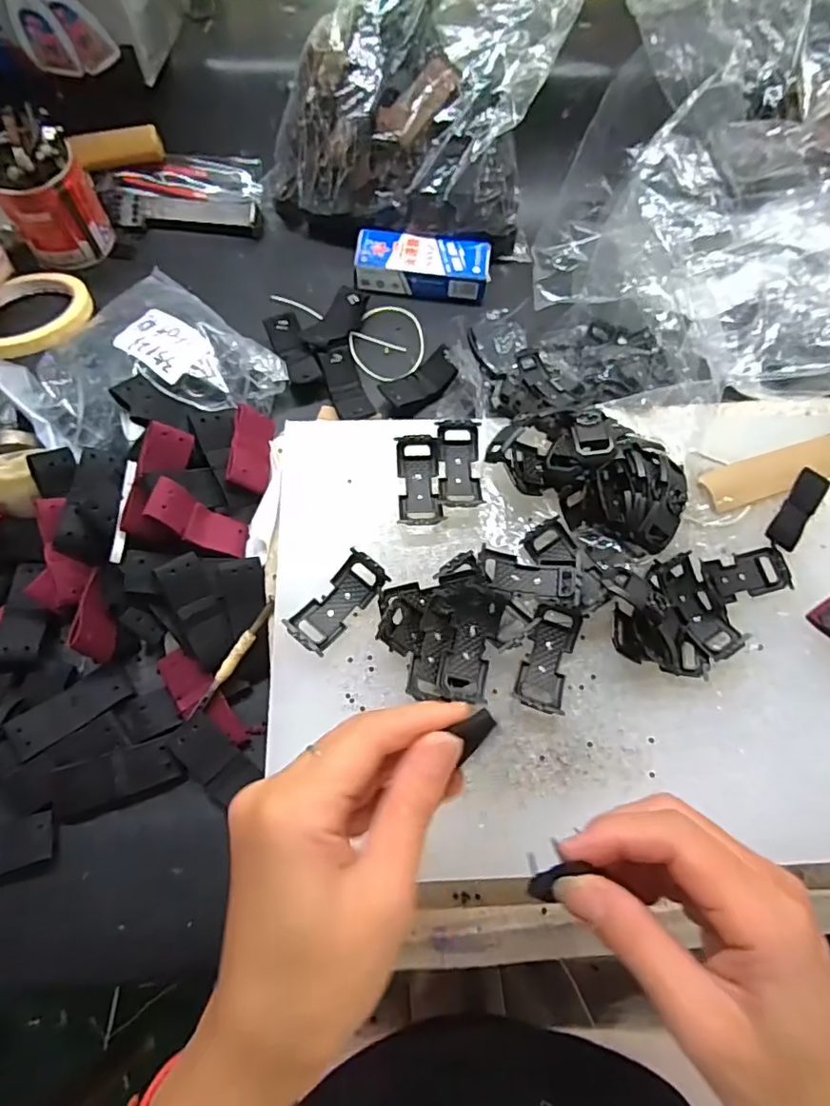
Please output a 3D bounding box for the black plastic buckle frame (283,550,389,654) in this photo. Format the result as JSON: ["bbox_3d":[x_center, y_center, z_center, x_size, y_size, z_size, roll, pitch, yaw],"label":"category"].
[{"bbox_3d":[-0.042,0.028,0.309,0.025,0.015,0.059,38,73,12],"label":"black plastic buckle frame"}]

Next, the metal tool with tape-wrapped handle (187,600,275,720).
[{"bbox_3d":[-0.106,0.062,0.329,0.008,0.006,0.079,33,85,14],"label":"metal tool with tape-wrapped handle"}]

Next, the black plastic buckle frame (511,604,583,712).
[{"bbox_3d":[0.071,0.056,0.303,0.026,0.014,0.055,17,70,5],"label":"black plastic buckle frame"}]

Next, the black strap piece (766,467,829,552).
[{"bbox_3d":[0.231,-0.027,0.340,0.017,0.004,0.059,36,73,11],"label":"black strap piece"}]

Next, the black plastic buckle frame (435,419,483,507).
[{"bbox_3d":[0.028,-0.053,0.343,0.025,0.013,0.056,-4,70,-3],"label":"black plastic buckle frame"}]

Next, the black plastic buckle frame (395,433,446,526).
[{"bbox_3d":[0.003,-0.042,0.339,0.025,0.014,0.057,-3,69,-3],"label":"black plastic buckle frame"}]

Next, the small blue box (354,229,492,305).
[{"bbox_3d":[0.006,-0.229,0.454,0.103,0.025,0.041,6,69,1],"label":"small blue box"}]

